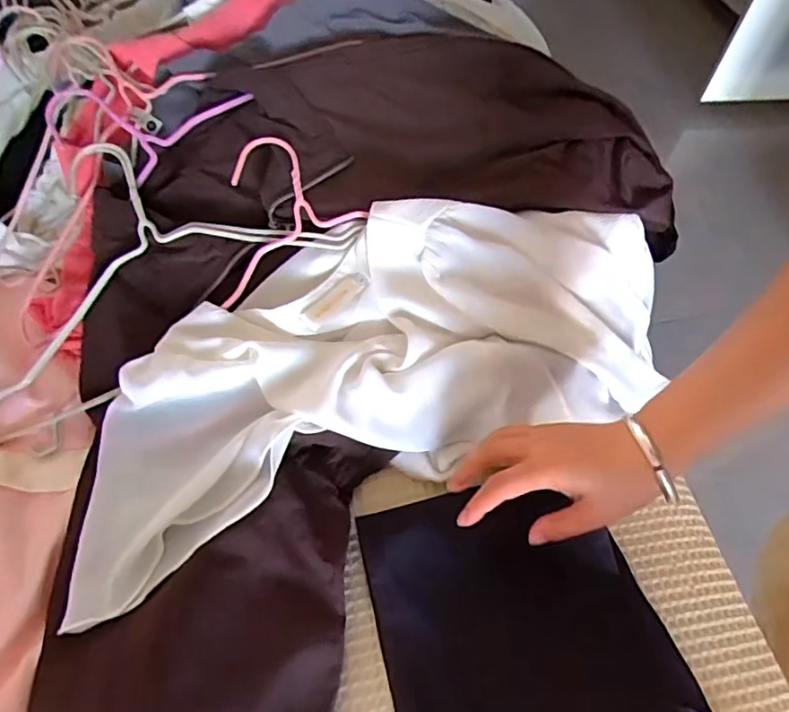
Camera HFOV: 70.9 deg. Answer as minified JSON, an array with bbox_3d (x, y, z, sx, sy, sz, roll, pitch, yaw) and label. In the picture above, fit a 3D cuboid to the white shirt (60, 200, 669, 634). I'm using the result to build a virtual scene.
[{"bbox_3d":[0.000,0.002,0.453,0.536,0.082,0.220,-21,60,-10],"label":"white shirt"}]

